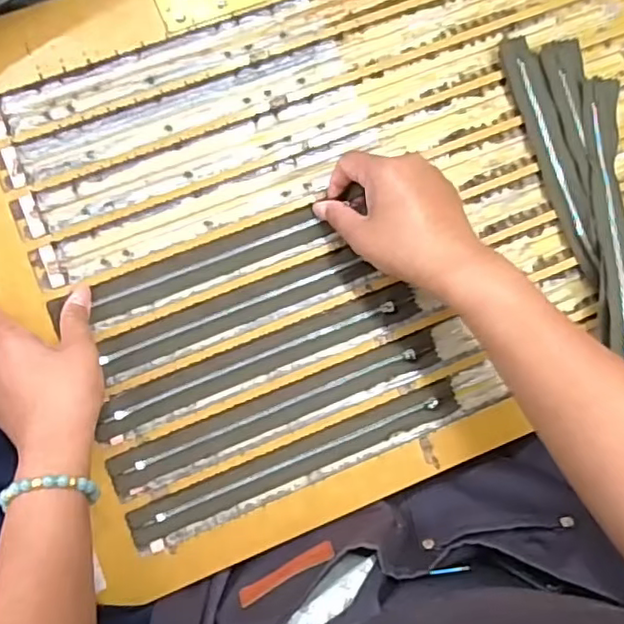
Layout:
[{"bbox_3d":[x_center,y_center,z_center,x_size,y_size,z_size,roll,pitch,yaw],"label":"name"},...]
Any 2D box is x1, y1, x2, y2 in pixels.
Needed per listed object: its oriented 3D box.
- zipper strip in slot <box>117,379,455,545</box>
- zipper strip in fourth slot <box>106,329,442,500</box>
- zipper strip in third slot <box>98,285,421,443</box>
[{"bbox_3d":[-0.009,0.112,0.454,0.252,0.007,0.024,-21,84,-7],"label":"zipper strip in slot"},{"bbox_3d":[-0.023,0.074,0.456,0.254,0.006,0.027,-22,85,-7],"label":"zipper strip in fourth slot"},{"bbox_3d":[-0.037,0.036,0.459,0.249,0.004,0.026,-22,85,-7],"label":"zipper strip in third slot"}]

